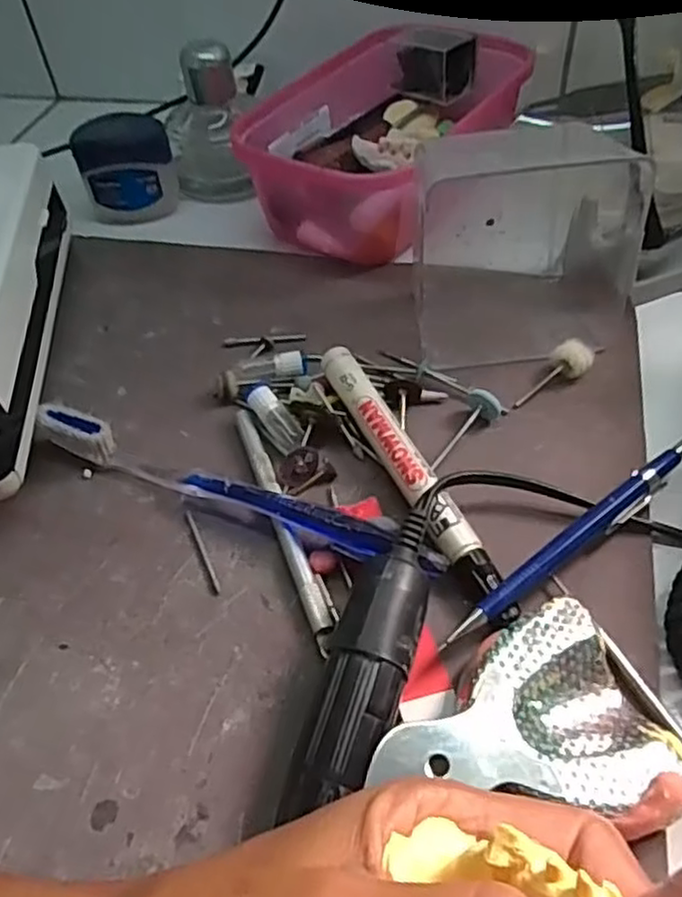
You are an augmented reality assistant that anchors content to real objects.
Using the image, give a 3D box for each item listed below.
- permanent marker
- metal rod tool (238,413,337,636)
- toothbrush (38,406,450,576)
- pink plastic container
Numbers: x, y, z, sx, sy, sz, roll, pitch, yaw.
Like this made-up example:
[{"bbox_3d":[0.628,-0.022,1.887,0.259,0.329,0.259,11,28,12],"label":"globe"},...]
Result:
[{"bbox_3d":[0.028,0.010,0.289,0.015,0.019,0.144,-23,52,-14],"label":"permanent marker"},{"bbox_3d":[-0.026,0.026,0.289,0.008,0.007,0.116,-18,51,-10],"label":"metal rod tool"},{"bbox_3d":[-0.048,0.017,0.289,0.187,0.022,0.011,17,53,18],"label":"toothbrush"},{"bbox_3d":[0.026,-0.192,0.432,0.120,0.064,0.176,25,56,23],"label":"pink plastic container"}]

